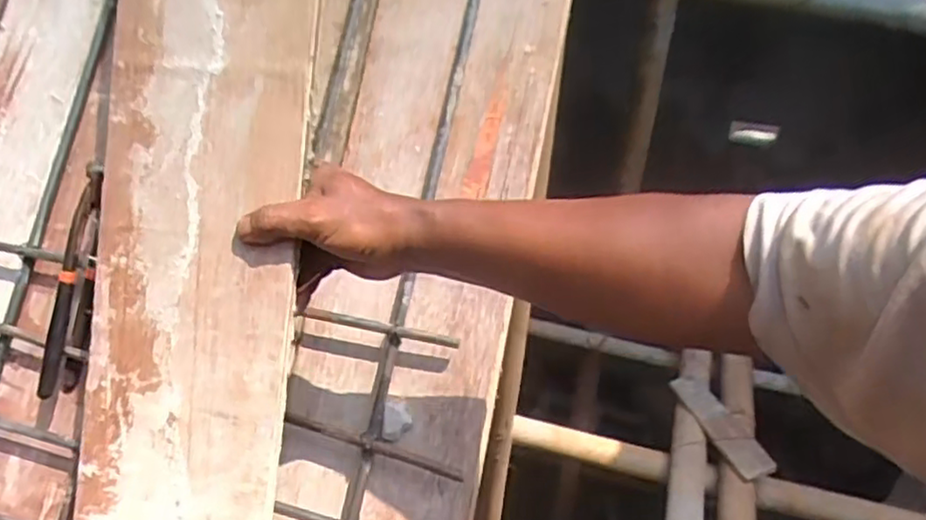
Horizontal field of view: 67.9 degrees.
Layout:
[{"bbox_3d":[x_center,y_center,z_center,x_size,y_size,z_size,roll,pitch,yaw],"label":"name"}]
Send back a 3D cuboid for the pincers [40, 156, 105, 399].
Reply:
[{"bbox_3d":[-0.362,0.024,0.642,0.038,0.237,0.023,31,20,32],"label":"pincers"}]

